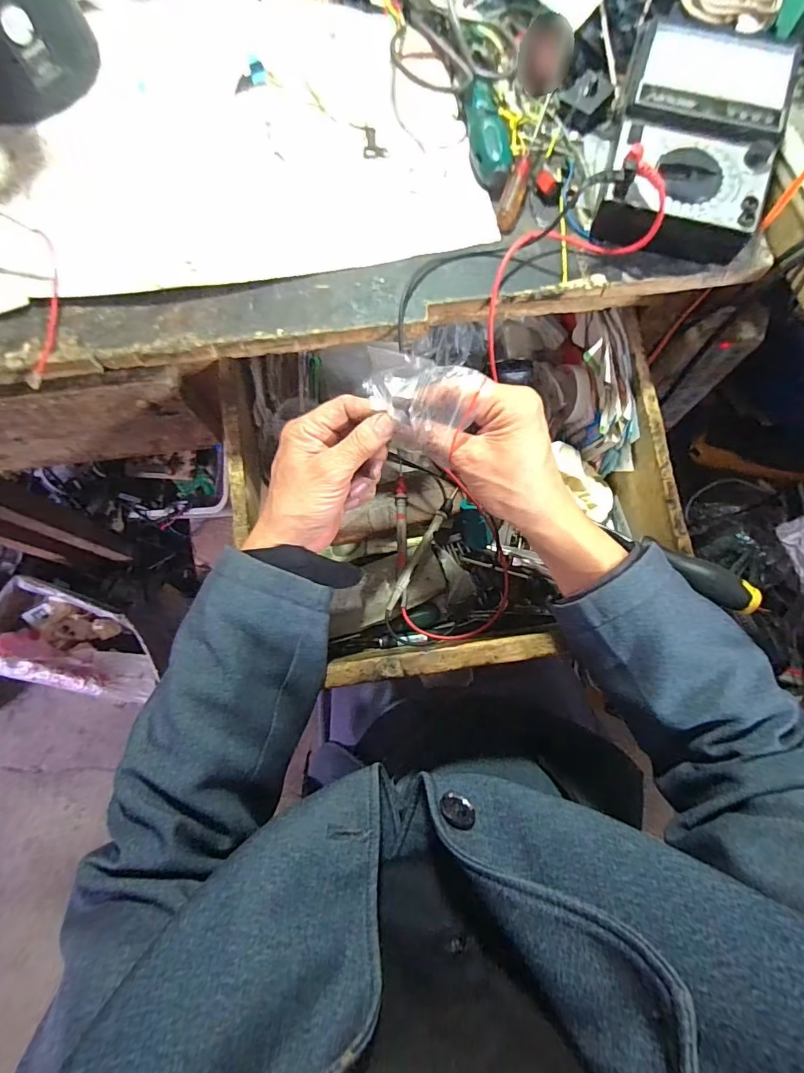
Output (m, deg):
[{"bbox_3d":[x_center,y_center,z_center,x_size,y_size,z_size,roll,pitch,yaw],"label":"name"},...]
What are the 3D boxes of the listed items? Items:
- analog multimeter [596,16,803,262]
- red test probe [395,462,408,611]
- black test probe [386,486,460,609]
[{"bbox_3d":[0.217,-0.293,0.348,0.111,0.055,0.178,17,75,4],"label":"analog multimeter"},{"bbox_3d":[-0.001,-0.002,0.463,0.012,0.016,0.139,0,75,-1],"label":"red test probe"},{"bbox_3d":[0.022,0.010,0.457,0.011,0.015,0.141,28,76,7],"label":"black test probe"}]

